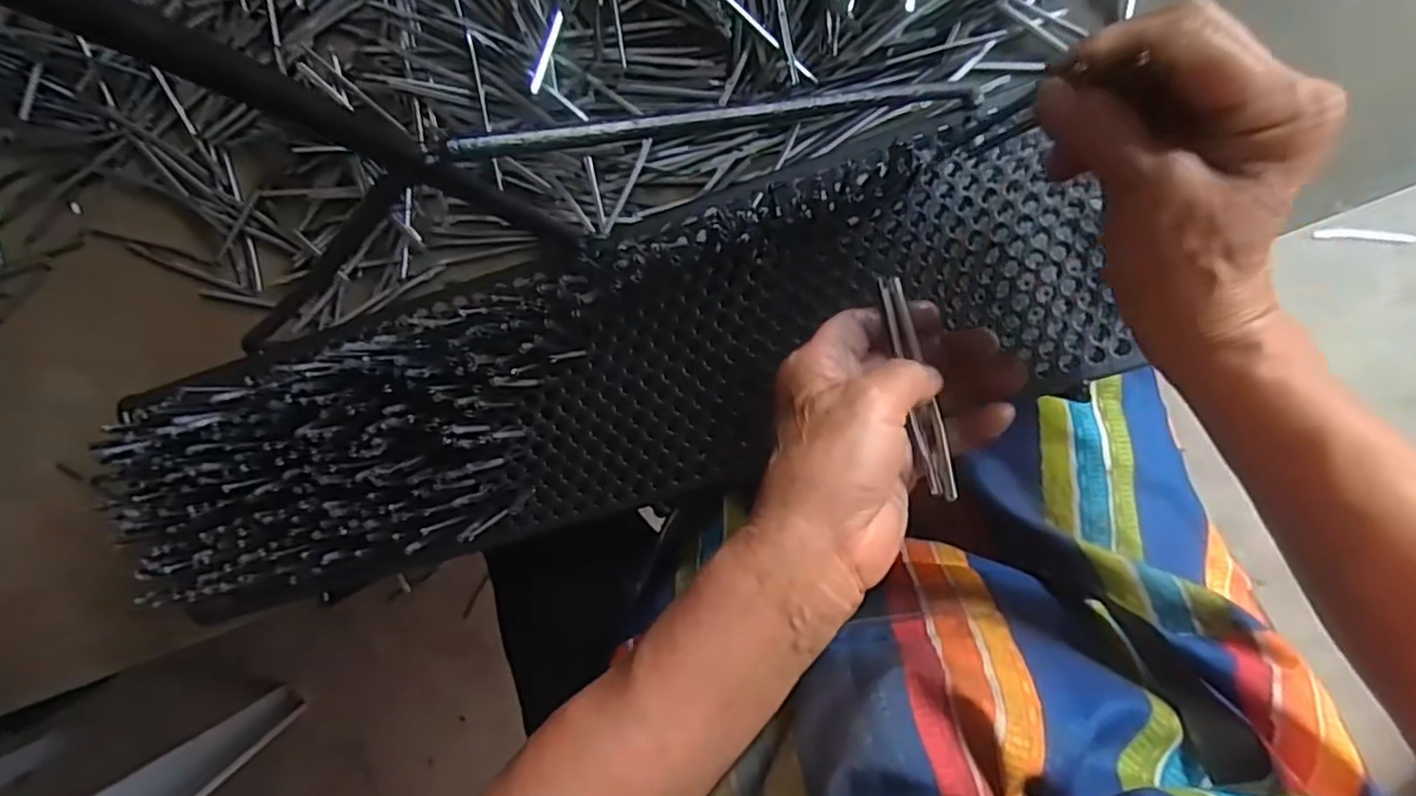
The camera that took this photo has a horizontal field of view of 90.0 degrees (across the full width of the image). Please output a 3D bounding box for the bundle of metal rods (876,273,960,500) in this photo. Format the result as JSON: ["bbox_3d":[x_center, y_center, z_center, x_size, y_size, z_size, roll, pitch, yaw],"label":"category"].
[{"bbox_3d":[0.094,-0.007,0.319,0.012,0.005,0.106,-11,71,5],"label":"bundle of metal rods"}]

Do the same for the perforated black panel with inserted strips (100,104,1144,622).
[{"bbox_3d":[-0.065,-0.003,0.372,0.524,0.046,0.142,-19,96,4],"label":"perforated black panel with inserted strips"}]

